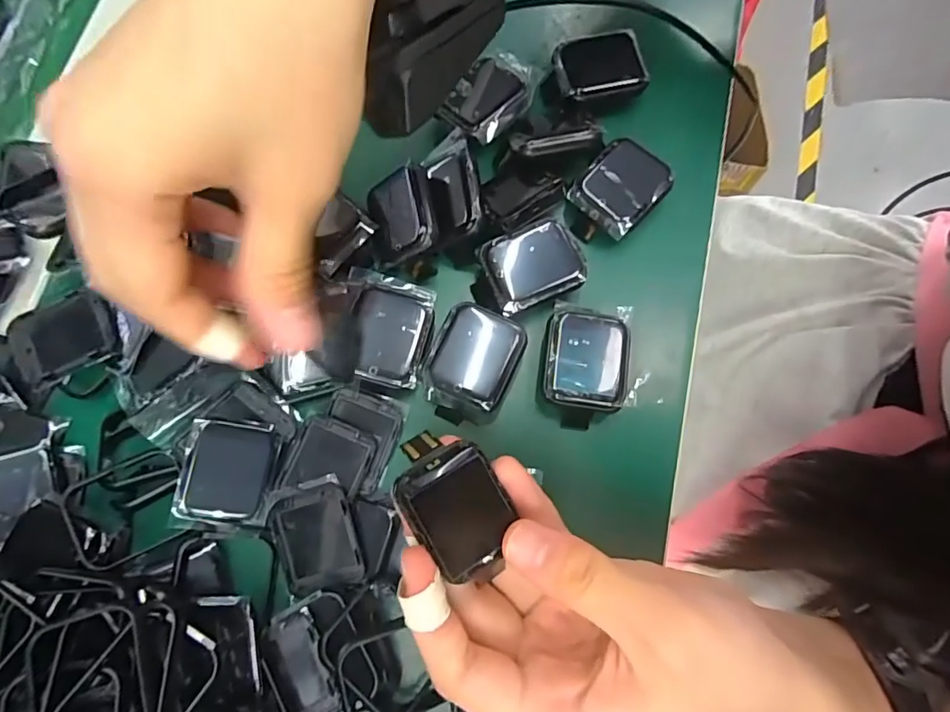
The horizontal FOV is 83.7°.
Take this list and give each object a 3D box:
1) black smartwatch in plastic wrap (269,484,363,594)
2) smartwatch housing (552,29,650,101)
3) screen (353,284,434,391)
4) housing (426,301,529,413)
[{"bbox_3d":[-0.064,0.073,0.214,0.033,0.005,0.039,-16,86,10],"label":"black smartwatch in plastic wrap"},{"bbox_3d":[0.062,-0.145,0.268,0.043,0.016,0.034,-10,76,-4],"label":"smartwatch housing"},{"bbox_3d":[-0.035,-0.009,0.226,0.030,0.005,0.041,8,76,1],"label":"screen"},{"bbox_3d":[-0.001,0.001,0.226,0.036,0.006,0.044,23,76,5],"label":"housing"}]

